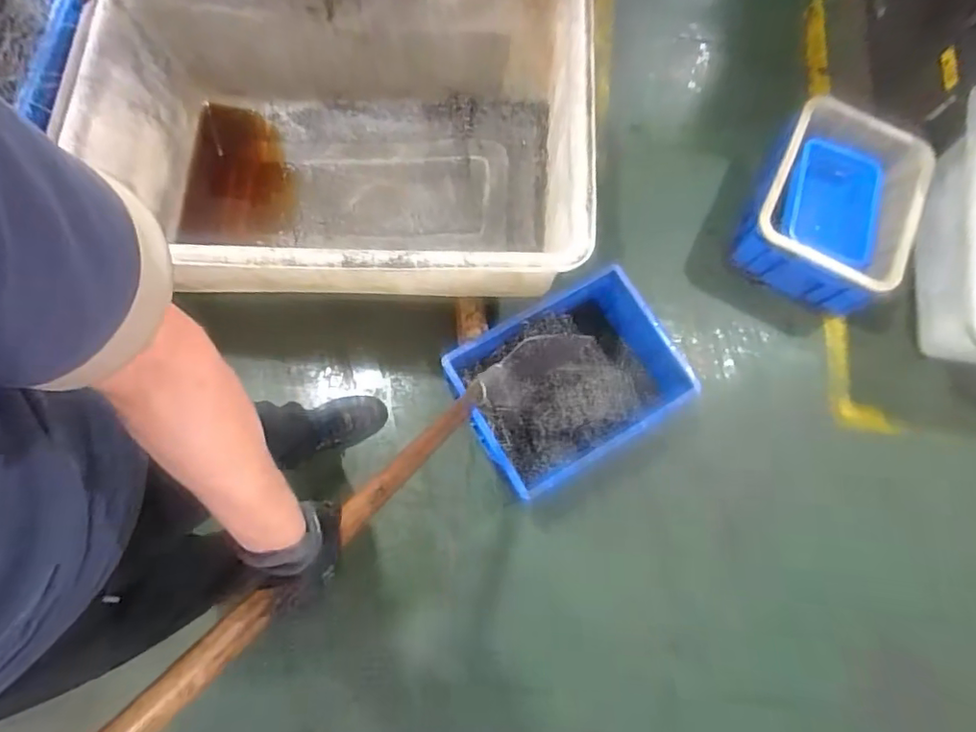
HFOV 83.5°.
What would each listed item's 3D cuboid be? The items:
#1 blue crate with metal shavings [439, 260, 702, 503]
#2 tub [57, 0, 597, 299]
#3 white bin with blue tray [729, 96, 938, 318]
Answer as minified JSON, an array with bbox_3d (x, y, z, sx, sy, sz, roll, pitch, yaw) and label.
[{"bbox_3d":[0.179,0.040,1.265,0.493,0.196,0.350,-29,80,-12],"label":"blue crate with metal shavings"},{"bbox_3d":[-0.337,-0.471,1.240,1.042,0.450,0.685,3,75,-5],"label":"tub"},{"bbox_3d":[0.875,-0.418,1.436,0.379,0.217,0.480,28,74,3],"label":"white bin with blue tray"}]

